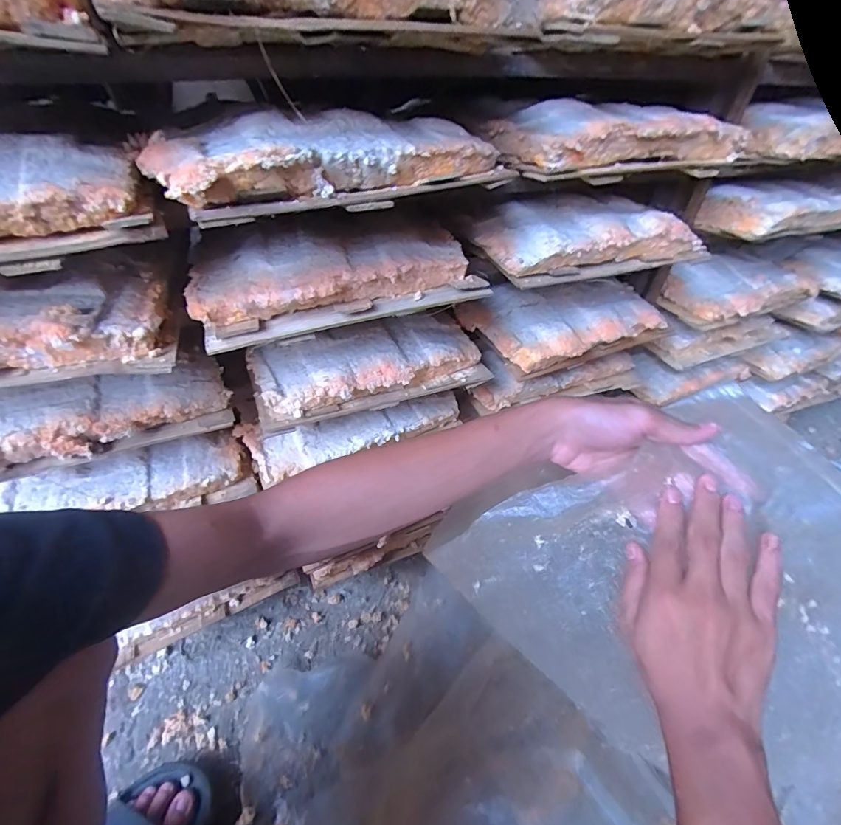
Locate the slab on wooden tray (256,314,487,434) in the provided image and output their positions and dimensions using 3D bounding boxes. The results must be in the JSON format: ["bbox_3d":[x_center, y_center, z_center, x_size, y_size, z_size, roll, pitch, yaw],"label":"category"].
[{"bbox_3d":[-0.048,-0.047,0.412,0.226,0.039,0.093,-15,44,-17],"label":"slab on wooden tray"}]

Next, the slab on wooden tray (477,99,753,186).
[{"bbox_3d":[0.174,-0.243,0.365,0.215,0.041,0.096,-13,44,-15],"label":"slab on wooden tray"}]

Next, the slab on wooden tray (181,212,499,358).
[{"bbox_3d":[-0.072,-0.123,0.349,0.223,0.051,0.119,-12,43,-14],"label":"slab on wooden tray"}]

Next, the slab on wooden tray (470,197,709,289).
[{"bbox_3d":[0.164,-0.183,0.419,0.233,0.044,0.110,-12,43,-14],"label":"slab on wooden tray"}]

